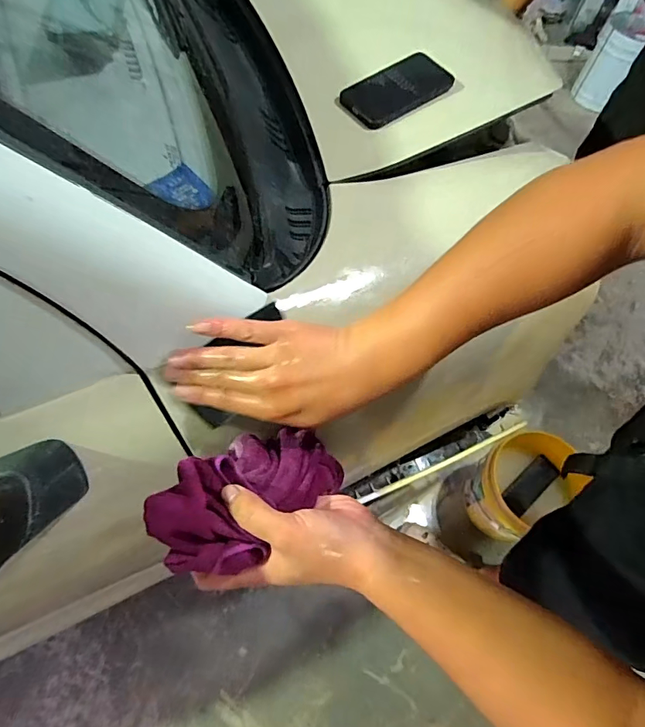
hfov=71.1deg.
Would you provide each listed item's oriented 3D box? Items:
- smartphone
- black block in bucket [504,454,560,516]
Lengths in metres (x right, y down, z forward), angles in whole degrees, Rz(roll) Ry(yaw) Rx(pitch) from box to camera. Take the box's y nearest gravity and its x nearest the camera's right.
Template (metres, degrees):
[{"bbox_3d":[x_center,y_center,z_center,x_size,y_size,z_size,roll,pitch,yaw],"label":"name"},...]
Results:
[{"bbox_3d":[0.104,-0.377,0.621,0.157,0.011,0.079,-32,79,-12],"label":"smartphone"},{"bbox_3d":[0.547,0.321,1.192,0.184,0.030,0.062,-35,70,-21],"label":"black block in bucket"}]

